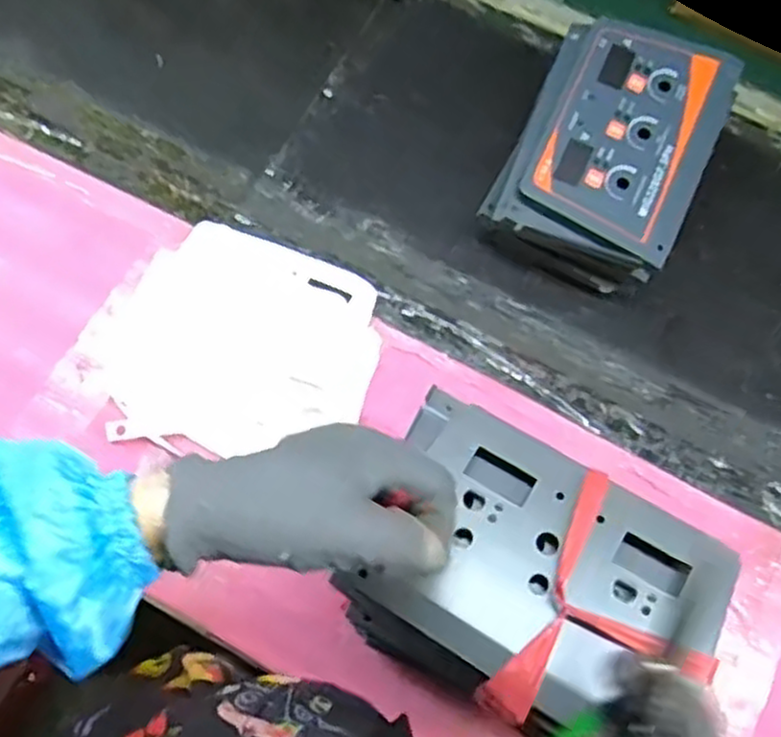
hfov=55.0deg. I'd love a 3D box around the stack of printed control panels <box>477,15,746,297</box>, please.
[{"bbox_3d":[0.182,-0.174,0.643,0.147,0.100,0.205,26,74,8],"label":"stack of printed control panels"}]

